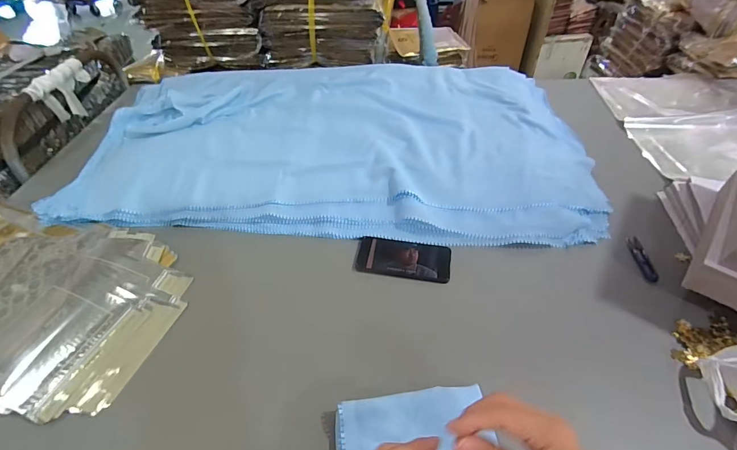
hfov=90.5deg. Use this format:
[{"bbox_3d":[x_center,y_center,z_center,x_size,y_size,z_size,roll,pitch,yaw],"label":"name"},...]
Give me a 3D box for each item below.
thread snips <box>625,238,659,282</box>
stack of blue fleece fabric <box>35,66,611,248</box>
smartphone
[{"bbox_3d":[0.482,0.058,0.645,0.026,0.010,0.101,7,47,9],"label":"thread snips"},{"bbox_3d":[-0.079,-0.215,0.860,1.118,0.073,0.587,1,46,3],"label":"stack of blue fleece fabric"},{"bbox_3d":[0.062,0.060,0.656,0.165,0.007,0.078,7,47,8],"label":"smartphone"}]

